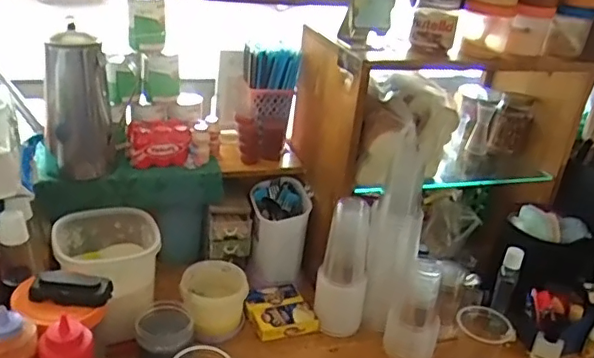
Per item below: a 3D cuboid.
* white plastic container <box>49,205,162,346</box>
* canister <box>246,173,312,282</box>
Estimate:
[{"bbox_3d":[-0.318,0.151,0.971,0.159,0.144,0.195,-4,29,-21],"label":"white plastic container"},{"bbox_3d":[-0.042,0.102,1.174,0.108,0.169,0.150,2,28,-10],"label":"canister"}]

